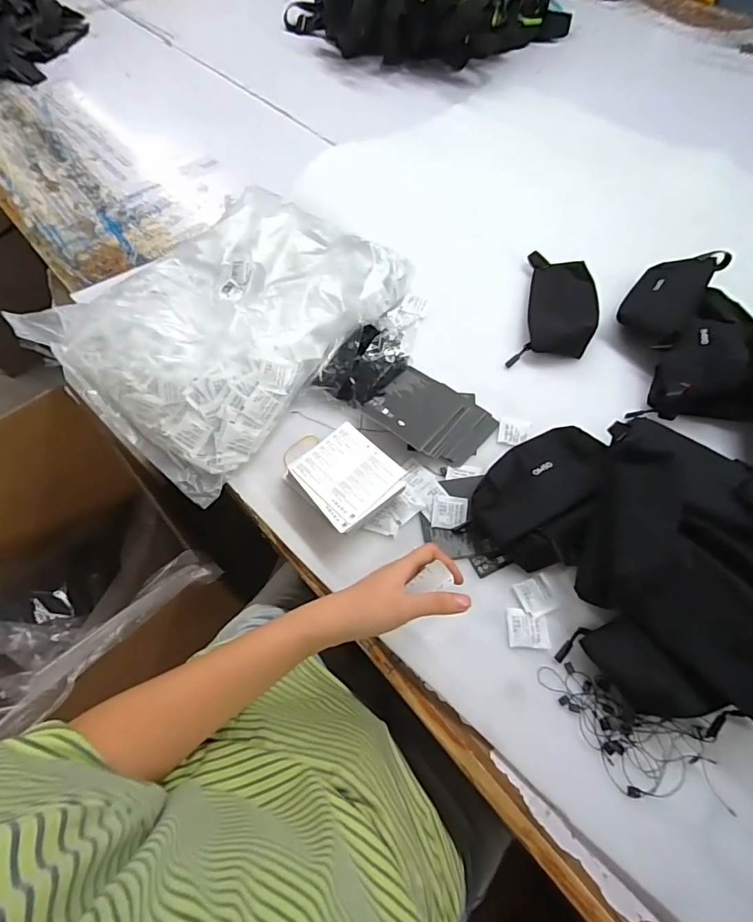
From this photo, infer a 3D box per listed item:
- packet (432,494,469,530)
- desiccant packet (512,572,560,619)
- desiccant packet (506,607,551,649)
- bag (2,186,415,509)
[{"bbox_3d":[0.087,0.060,0.535,0.040,0.004,0.039,7,60,4],"label":"packet"},{"bbox_3d":[0.173,0.144,0.491,0.039,0.005,0.038,-18,61,-10],"label":"desiccant packet"},{"bbox_3d":[0.159,0.175,0.477,0.041,0.004,0.039,2,60,2],"label":"desiccant packet"},{"bbox_3d":[-0.207,-0.210,0.651,0.365,0.082,0.451,32,65,18],"label":"bag"}]

